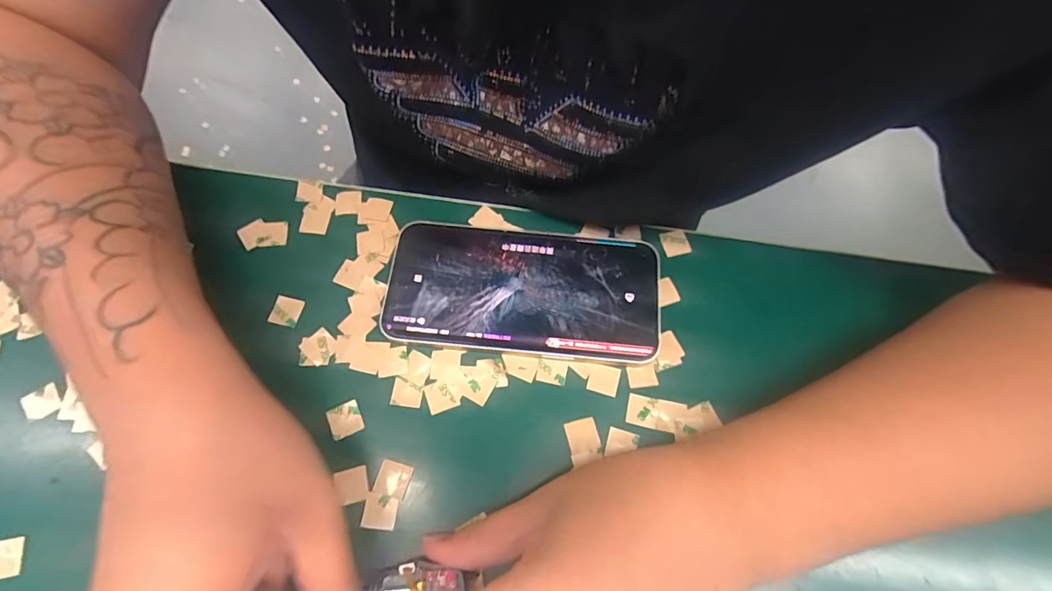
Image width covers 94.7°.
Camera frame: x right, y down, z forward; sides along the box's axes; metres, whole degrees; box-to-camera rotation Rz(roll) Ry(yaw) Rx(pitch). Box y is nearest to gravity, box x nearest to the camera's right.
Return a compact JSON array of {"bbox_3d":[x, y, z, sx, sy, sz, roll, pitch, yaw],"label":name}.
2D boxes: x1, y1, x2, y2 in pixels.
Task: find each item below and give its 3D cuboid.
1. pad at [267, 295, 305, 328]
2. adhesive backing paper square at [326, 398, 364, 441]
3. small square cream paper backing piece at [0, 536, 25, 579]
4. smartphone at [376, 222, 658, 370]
[{"bbox_3d":[-0.128,0.008,0.259,0.015,0.004,0.016,14,71,1],"label":"pad"},{"bbox_3d":[-0.089,0.061,0.238,0.015,0.004,0.015,-26,71,-11],"label":"adhesive backing paper square"},{"bbox_3d":[-0.229,0.115,0.210,0.017,0.004,0.016,-8,69,-5],"label":"small square cream paper backing piece"},{"bbox_3d":[-0.002,-0.003,0.263,0.142,0.008,0.070,6,68,1],"label":"smartphone"}]

